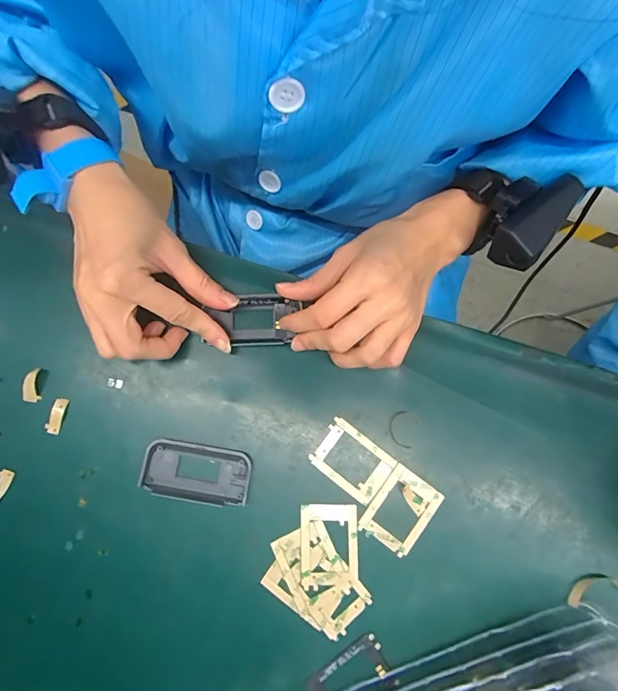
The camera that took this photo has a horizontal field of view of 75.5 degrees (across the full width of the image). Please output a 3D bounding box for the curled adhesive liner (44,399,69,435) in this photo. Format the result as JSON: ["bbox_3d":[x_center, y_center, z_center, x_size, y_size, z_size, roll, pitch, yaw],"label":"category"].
[{"bbox_3d":[-0.186,0.052,0.294,0.011,0.006,0.026,19,81,3],"label":"curled adhesive liner"}]

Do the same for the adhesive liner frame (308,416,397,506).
[{"bbox_3d":[0.031,0.083,0.289,0.053,0.004,0.039,38,82,6],"label":"adhesive liner frame"}]

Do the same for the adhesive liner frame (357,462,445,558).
[{"bbox_3d":[0.066,0.118,0.284,0.039,0.004,0.053,36,82,6],"label":"adhesive liner frame"}]

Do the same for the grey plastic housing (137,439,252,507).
[{"bbox_3d":[-0.080,0.091,0.286,0.076,0.009,0.039,10,80,2],"label":"grey plastic housing"}]

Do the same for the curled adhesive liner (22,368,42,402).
[{"bbox_3d":[-0.207,0.029,0.297,0.015,0.004,0.025,10,94,2],"label":"curled adhesive liner"}]

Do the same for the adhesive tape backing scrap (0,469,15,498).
[{"bbox_3d":[-0.223,0.101,0.285,0.012,0.004,0.025,24,81,4],"label":"adhesive tape backing scrap"}]

